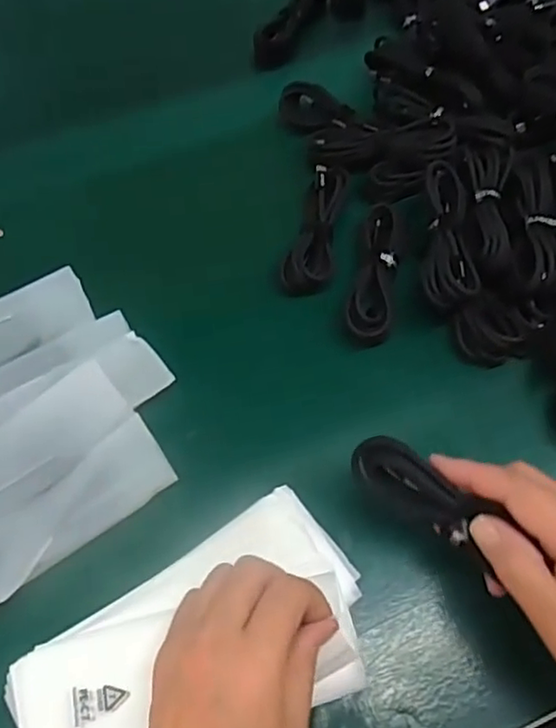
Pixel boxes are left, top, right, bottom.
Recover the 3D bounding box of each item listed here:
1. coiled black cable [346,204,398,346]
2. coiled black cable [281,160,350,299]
[{"bbox_3d":[0.067,-0.064,0.438,0.028,0.015,0.110,8,63,6],"label":"coiled black cable"},{"bbox_3d":[0.030,-0.099,0.462,0.029,0.027,0.110,13,63,9],"label":"coiled black cable"}]

